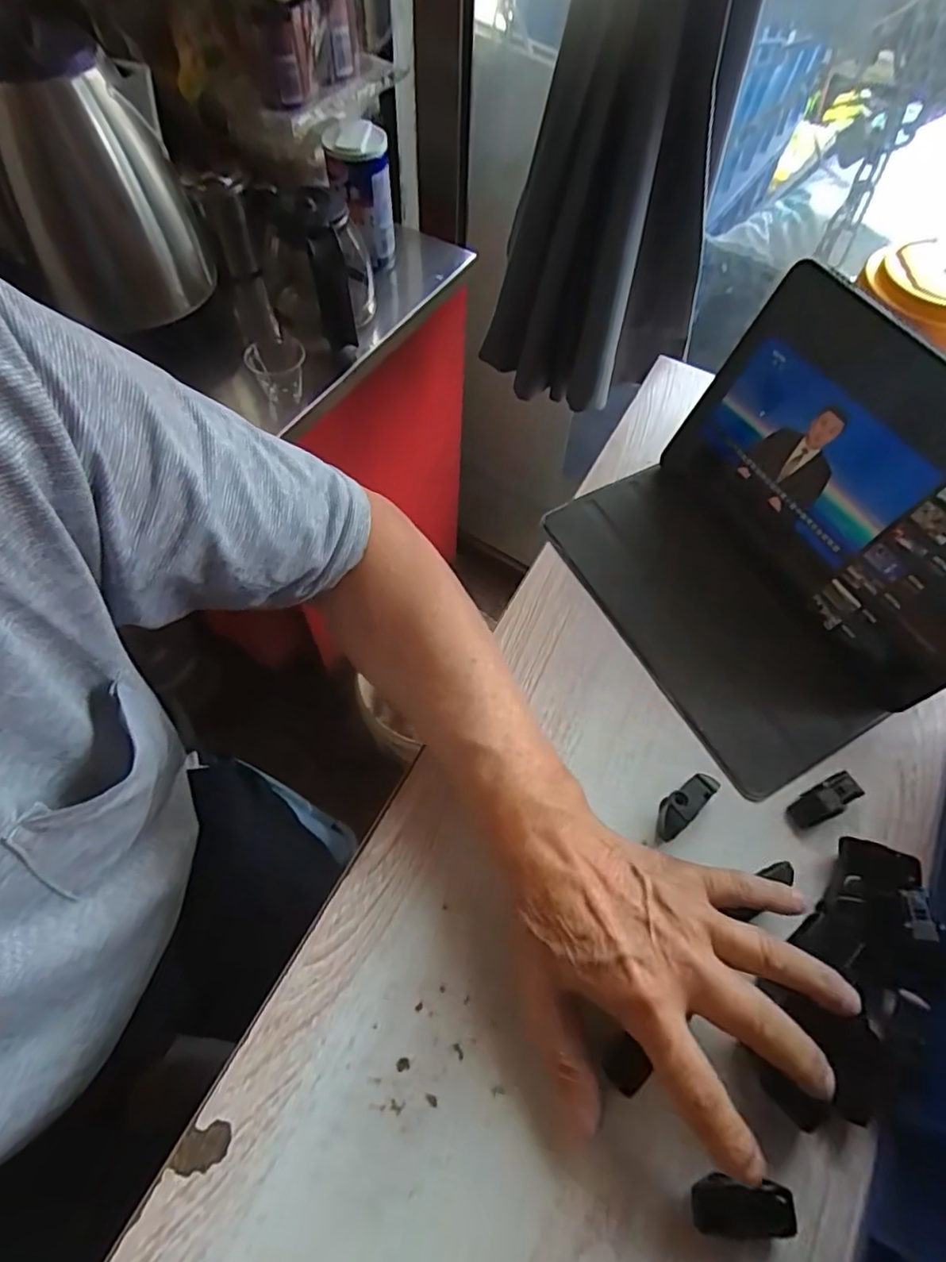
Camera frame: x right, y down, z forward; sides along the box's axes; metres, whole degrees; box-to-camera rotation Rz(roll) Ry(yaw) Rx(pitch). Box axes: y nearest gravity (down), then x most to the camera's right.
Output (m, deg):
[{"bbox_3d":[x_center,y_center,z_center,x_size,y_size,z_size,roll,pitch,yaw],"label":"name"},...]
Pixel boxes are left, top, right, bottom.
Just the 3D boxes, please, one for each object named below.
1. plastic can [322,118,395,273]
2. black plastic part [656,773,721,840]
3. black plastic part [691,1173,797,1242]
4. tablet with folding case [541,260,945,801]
[{"bbox_3d":[-0.118,-0.452,0.634,0.052,0.123,0.054,1,62,-2],"label":"plastic can"},{"bbox_3d":[0.127,0.105,0.364,0.045,0.016,0.018,-39,70,-20],"label":"black plastic part"},{"bbox_3d":[0.123,0.263,0.276,0.046,0.017,0.019,4,62,-1],"label":"black plastic part"},{"bbox_3d":[0.192,-0.064,0.377,0.173,0.160,0.250,-24,66,-15],"label":"tablet with folding case"}]

